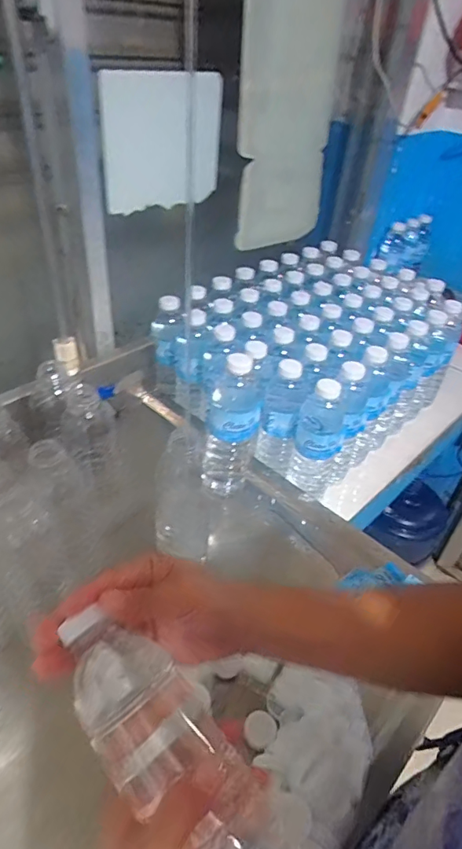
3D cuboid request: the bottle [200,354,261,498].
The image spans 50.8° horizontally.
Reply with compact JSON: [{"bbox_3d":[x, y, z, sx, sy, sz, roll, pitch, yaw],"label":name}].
[{"bbox_3d":[0.002,-0.004,0.647,0.065,0.193,0.079,8,39,3],"label":"bottle"}]

